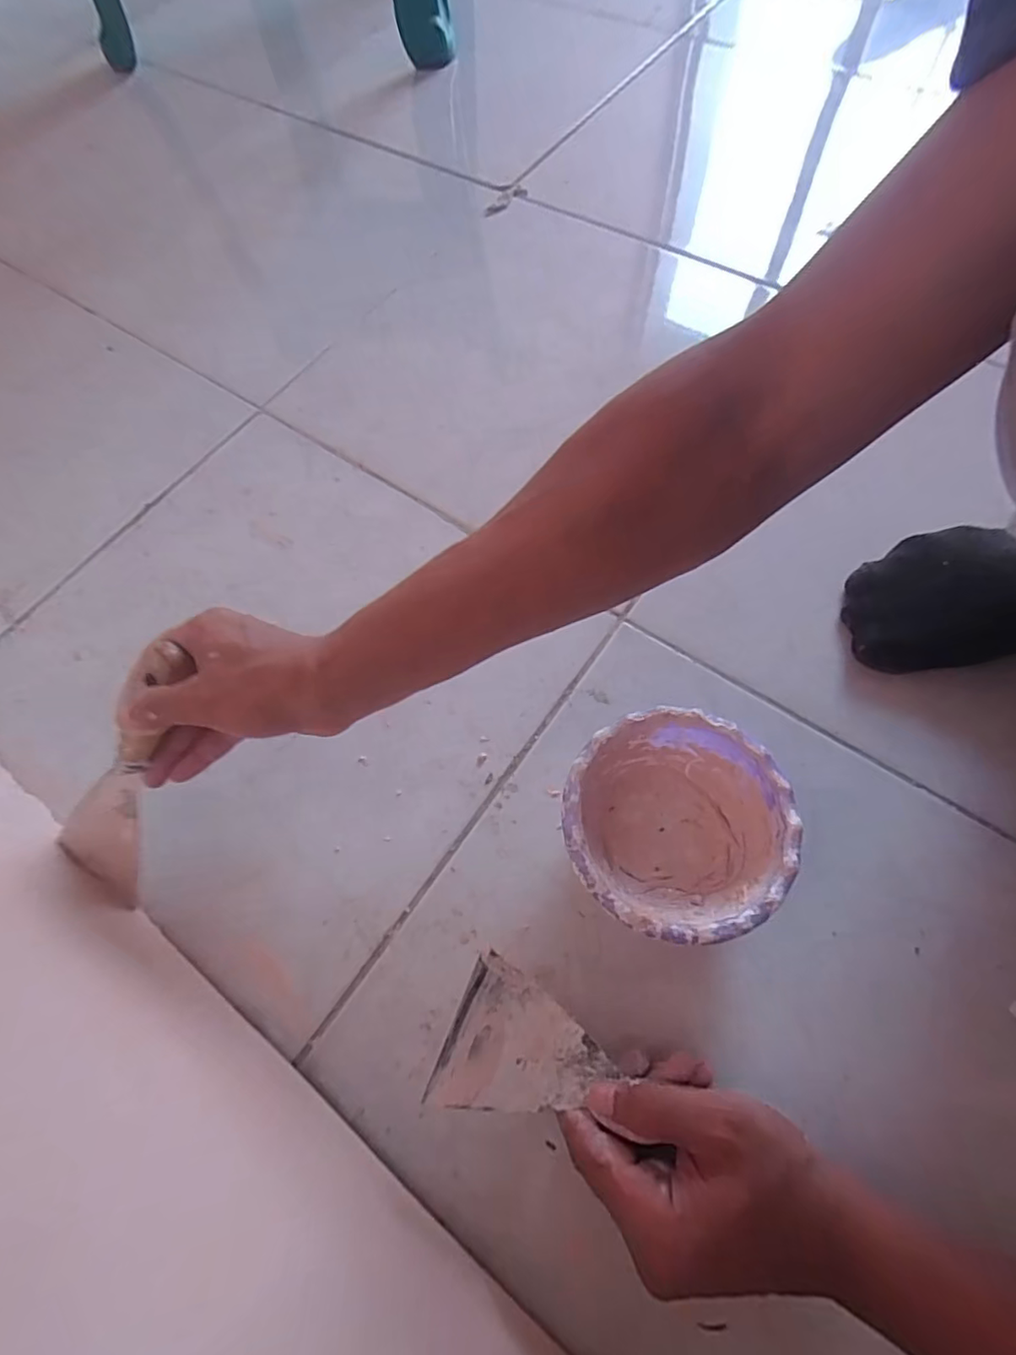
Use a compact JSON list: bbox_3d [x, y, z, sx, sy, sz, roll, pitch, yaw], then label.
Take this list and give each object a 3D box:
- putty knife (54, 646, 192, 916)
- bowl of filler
[{"bbox_3d":[-0.227,0.056,0.342,0.056,0.021,0.181,38,113,17],"label":"putty knife"},{"bbox_3d":[0.097,0.090,0.346,0.123,0.058,0.121,-1,66,3],"label":"bowl of filler"}]

